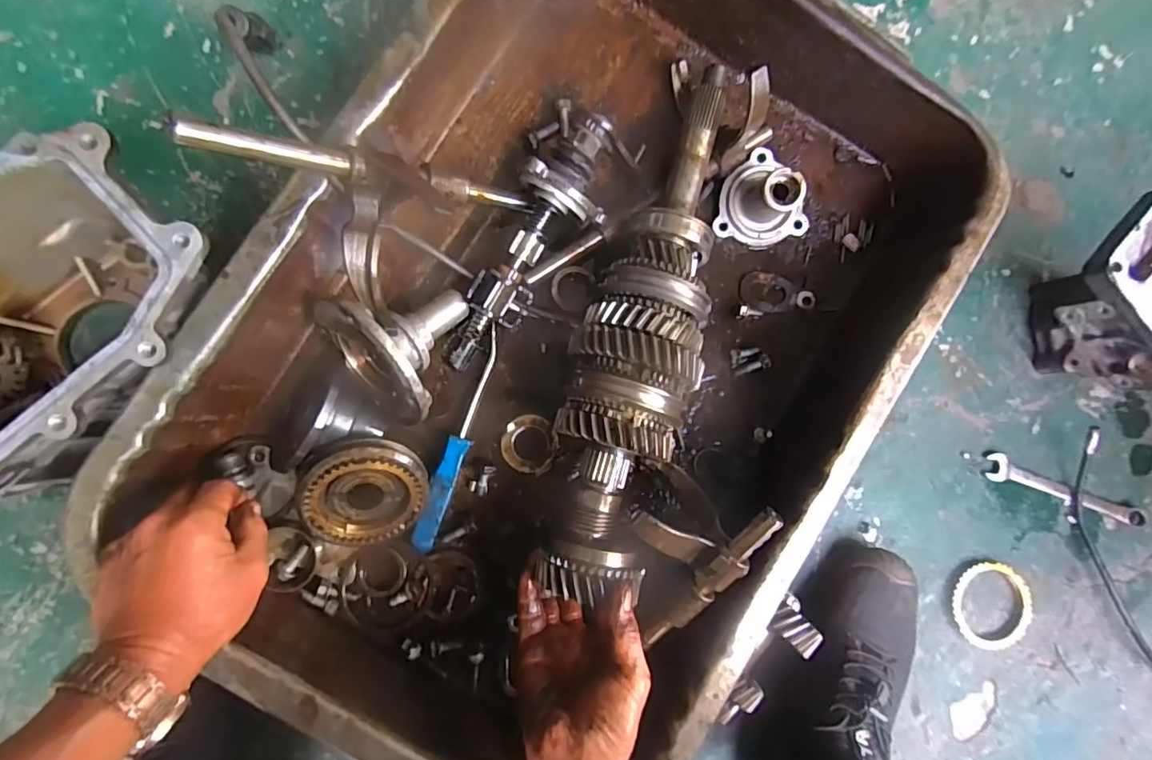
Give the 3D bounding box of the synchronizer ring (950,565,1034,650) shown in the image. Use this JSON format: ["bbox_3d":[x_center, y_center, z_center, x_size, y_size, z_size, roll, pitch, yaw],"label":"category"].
[{"bbox_3d":[0.390,0.211,0.507,0.077,0.007,0.078,0,88,-6],"label":"synchronizer ring"}]

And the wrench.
[{"bbox_3d":[0.476,0.107,0.526,0.166,0.009,0.026,18,87,-5],"label":"wrench"}]

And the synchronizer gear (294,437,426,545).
[{"bbox_3d":[-0.160,0.090,0.417,0.089,0.018,0.090,-10,121,-18],"label":"synchronizer gear"}]

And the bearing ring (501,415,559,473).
[{"bbox_3d":[-0.040,0.056,0.472,0.047,0.005,0.049,0,88,-6],"label":"bearing ring"}]

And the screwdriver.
[{"bbox_3d":[-0.096,0.048,0.456,0.018,0.018,0.192,19,86,-5],"label":"screwdriver"}]

